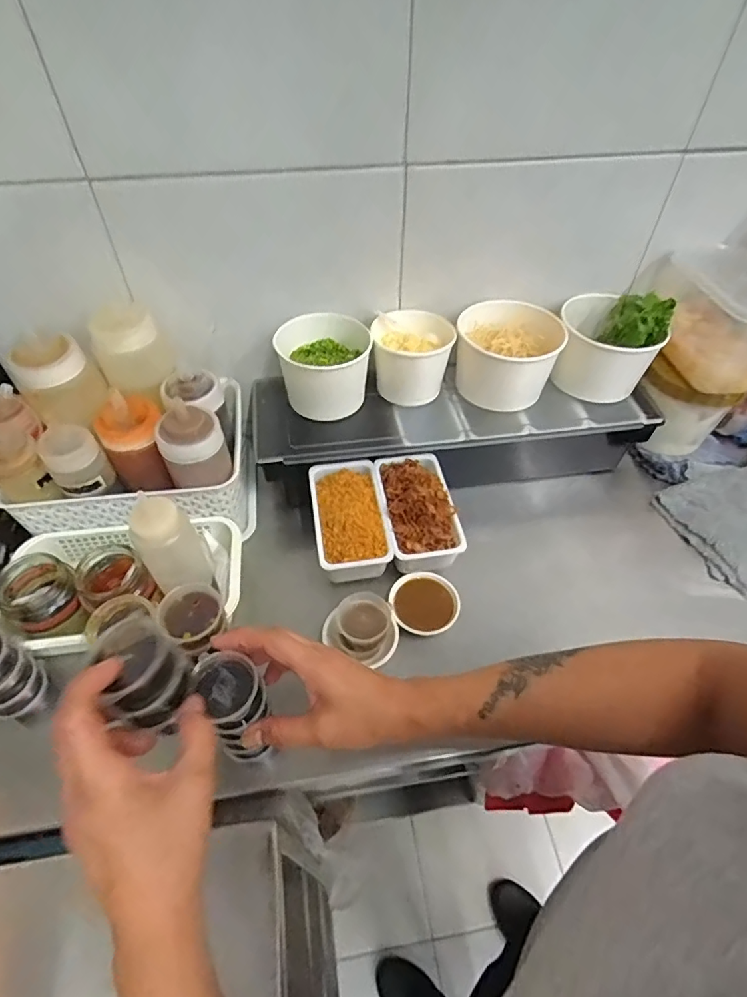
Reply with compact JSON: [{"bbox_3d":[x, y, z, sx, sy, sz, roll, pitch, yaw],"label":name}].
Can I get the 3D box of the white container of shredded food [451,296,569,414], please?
[{"bbox_3d":[0.162,-0.168,0.616,0.119,0.101,0.113,0,49,0],"label":"white container of shredded food"}]

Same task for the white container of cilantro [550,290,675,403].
[{"bbox_3d":[0.287,-0.190,0.614,0.114,0.100,0.126,24,53,19],"label":"white container of cilantro"}]

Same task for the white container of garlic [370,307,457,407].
[{"bbox_3d":[0.047,-0.171,0.602,0.092,0.082,0.082,-2,49,-1],"label":"white container of garlic"}]

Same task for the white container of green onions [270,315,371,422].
[{"bbox_3d":[-0.057,-0.158,0.590,0.105,0.084,0.093,-7,49,-6],"label":"white container of green onions"}]

